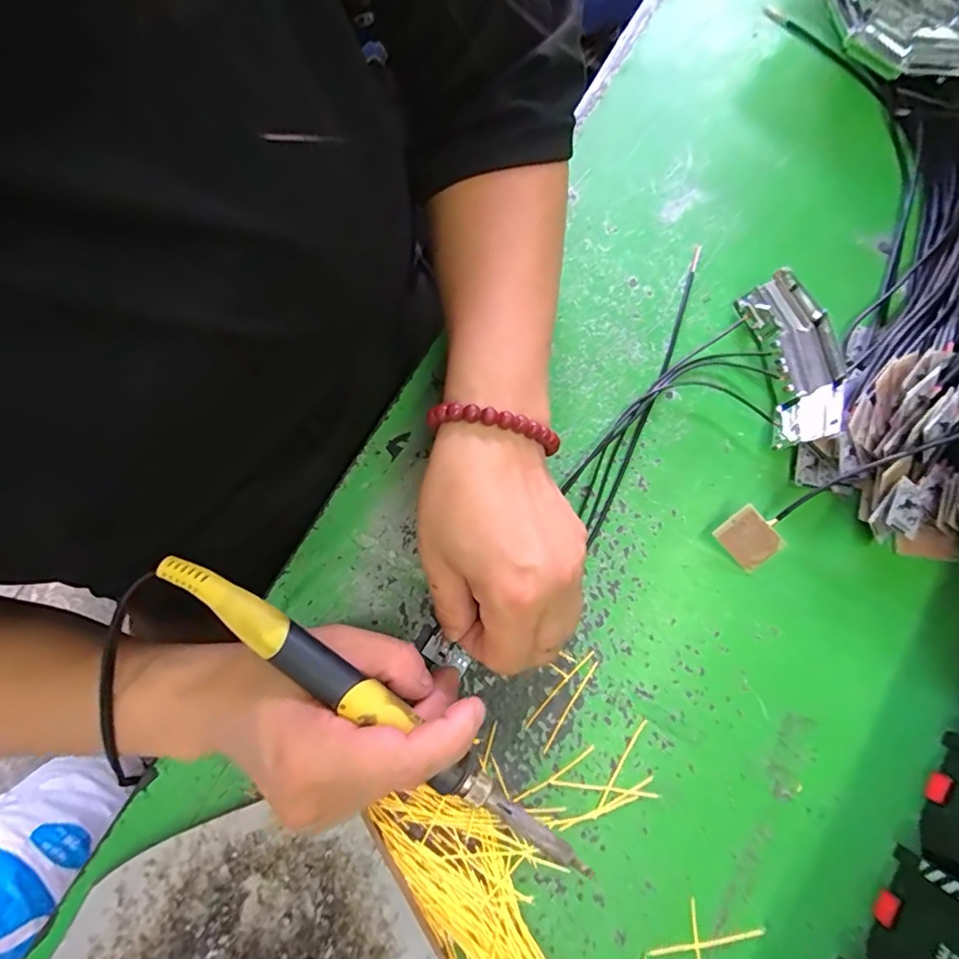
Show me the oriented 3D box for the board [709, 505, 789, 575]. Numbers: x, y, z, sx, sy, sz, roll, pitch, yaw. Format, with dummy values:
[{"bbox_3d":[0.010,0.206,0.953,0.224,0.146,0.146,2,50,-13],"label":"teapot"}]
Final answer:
[{"bbox_3d":[0.145,0.032,0.279,0.025,0.004,0.034,-42,100,13],"label":"board"}]

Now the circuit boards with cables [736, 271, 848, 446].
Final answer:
[{"bbox_3d":[0.179,-0.082,0.296,0.028,0.027,0.068,-19,75,-1],"label":"circuit boards with cables"}]

